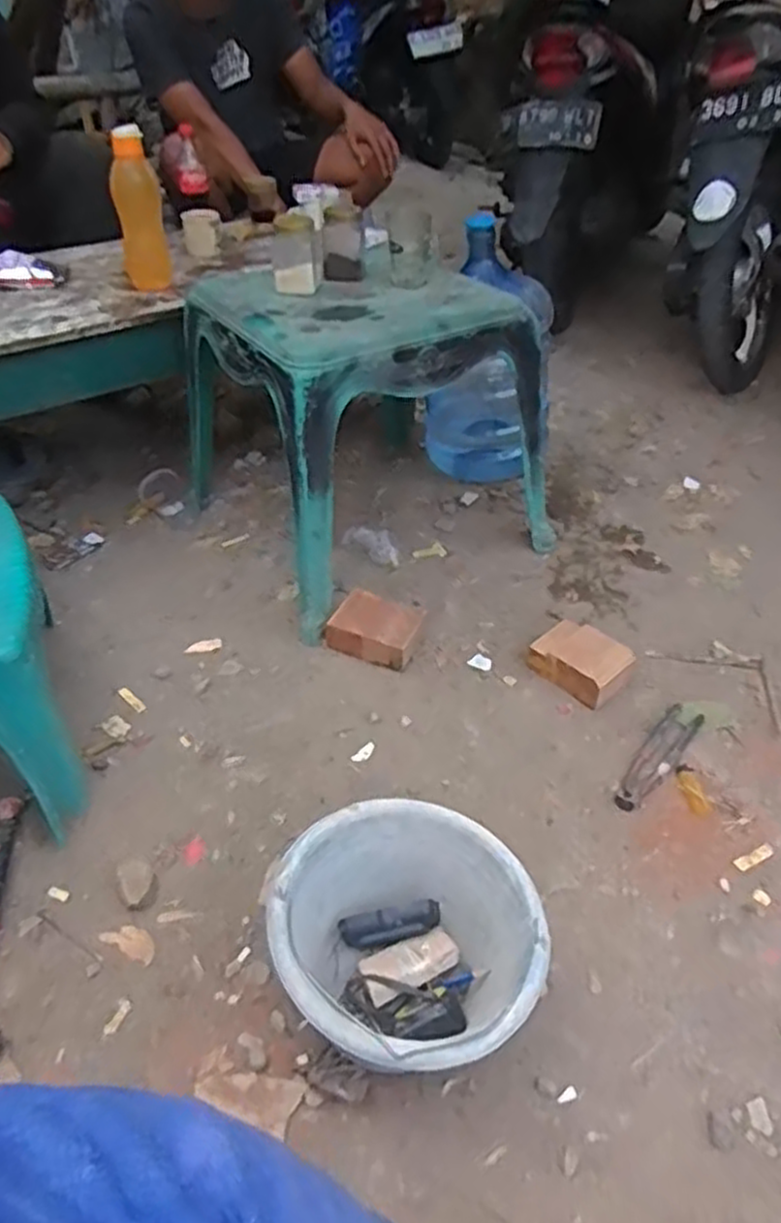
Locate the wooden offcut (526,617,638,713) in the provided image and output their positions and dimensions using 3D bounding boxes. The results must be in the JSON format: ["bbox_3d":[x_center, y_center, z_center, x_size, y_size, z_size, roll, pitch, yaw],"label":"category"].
[{"bbox_3d":[0.296,0.075,1.208,0.106,0.052,0.139,-28,48,-28],"label":"wooden offcut"}]

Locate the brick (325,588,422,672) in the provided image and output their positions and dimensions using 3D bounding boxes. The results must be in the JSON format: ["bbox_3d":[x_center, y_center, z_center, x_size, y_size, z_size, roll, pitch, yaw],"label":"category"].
[{"bbox_3d":[-0.023,0.024,1.255,0.138,0.061,0.113,18,45,20],"label":"brick"}]

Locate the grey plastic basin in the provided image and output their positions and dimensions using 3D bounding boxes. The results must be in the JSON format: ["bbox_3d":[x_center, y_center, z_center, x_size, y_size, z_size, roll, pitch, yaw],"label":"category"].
[{"bbox_3d":[0.019,0.340,0.781,0.247,0.199,0.255,0,40,0],"label":"grey plastic basin"}]

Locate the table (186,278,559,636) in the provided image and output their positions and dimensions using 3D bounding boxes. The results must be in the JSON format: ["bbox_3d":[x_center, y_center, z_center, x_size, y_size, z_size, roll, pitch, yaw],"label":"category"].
[{"bbox_3d":[-0.049,-0.335,1.371,0.515,0.451,0.486,-21,45,-22],"label":"table"}]

